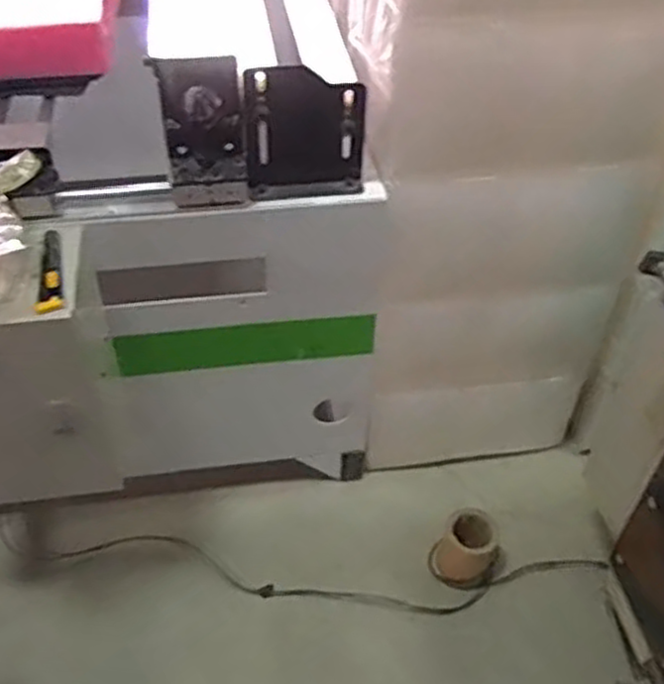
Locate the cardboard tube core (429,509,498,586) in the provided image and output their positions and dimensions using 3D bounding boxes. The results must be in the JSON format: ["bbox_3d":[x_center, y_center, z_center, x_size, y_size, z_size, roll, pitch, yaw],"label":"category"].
[{"bbox_3d":[0.254,0.397,1.482,0.110,0.156,0.102,1,45,-1],"label":"cardboard tube core"}]

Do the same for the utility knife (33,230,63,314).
[{"bbox_3d":[-0.377,-0.098,1.022,0.032,0.016,0.133,-5,62,-6],"label":"utility knife"}]

